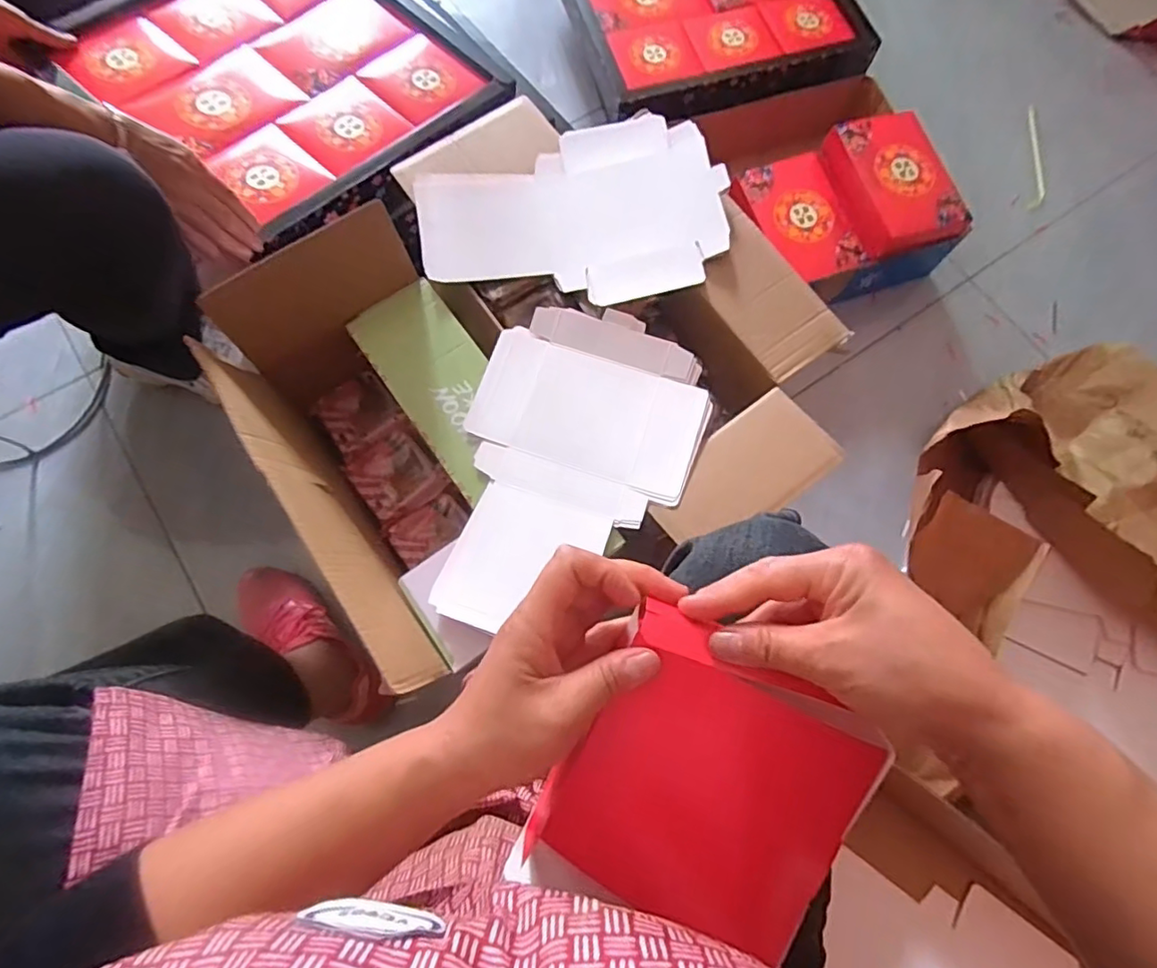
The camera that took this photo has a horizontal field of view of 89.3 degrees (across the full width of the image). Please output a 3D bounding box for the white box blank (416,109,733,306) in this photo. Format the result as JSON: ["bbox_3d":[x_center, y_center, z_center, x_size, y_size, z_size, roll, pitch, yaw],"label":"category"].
[{"bbox_3d":[-0.005,-0.311,0.683,0.345,0.024,0.231,-18,73,-6],"label":"white box blank"}]

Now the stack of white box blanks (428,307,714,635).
[{"bbox_3d":[-0.006,-0.016,0.607,0.231,0.020,0.342,16,75,2],"label":"stack of white box blanks"}]

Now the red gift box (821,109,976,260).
[{"bbox_3d":[0.453,-0.431,0.836,0.139,0.050,0.207,-20,74,-6],"label":"red gift box"}]

